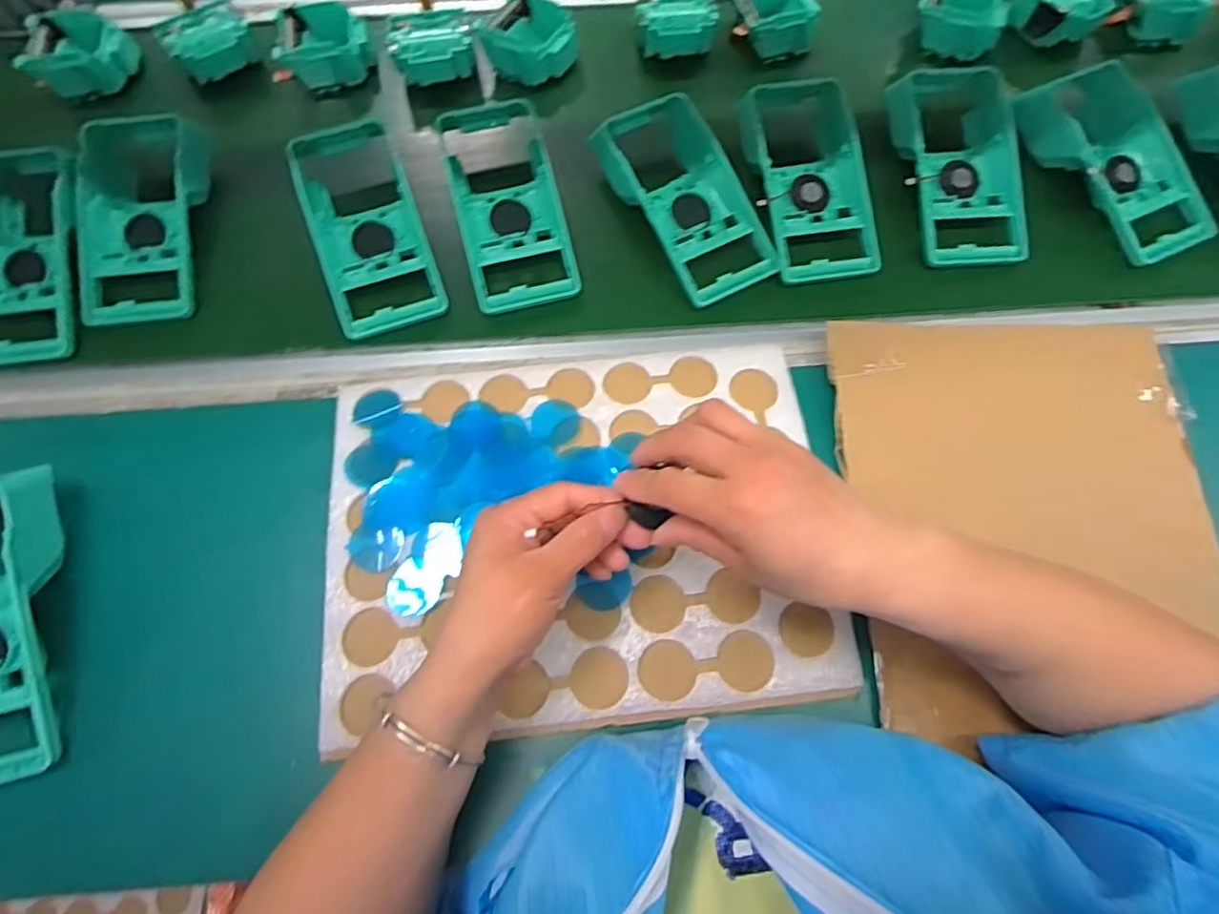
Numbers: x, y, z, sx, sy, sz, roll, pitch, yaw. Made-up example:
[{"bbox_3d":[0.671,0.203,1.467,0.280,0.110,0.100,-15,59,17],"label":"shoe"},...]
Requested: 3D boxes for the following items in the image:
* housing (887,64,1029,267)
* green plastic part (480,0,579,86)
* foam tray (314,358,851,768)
[{"bbox_3d":[0.293,-0.248,0.523,0.086,0.049,0.190,-5,69,-2],"label":"housing"},{"bbox_3d":[-0.072,-0.396,0.590,0.082,0.032,0.071,28,71,10],"label":"green plastic part"},{"bbox_3d":[-0.020,0.049,0.404,0.319,0.013,0.235,-6,69,-2],"label":"foam tray"}]

